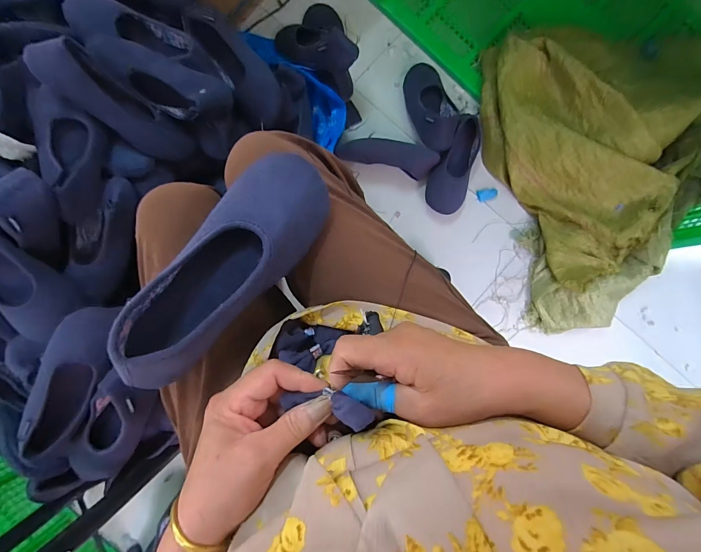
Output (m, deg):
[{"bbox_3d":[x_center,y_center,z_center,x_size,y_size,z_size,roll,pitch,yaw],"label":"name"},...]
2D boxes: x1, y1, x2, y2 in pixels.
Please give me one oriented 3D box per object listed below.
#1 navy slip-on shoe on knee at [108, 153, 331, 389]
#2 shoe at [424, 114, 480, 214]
[{"bbox_3d":[-0.115,-0.015,0.297,0.094,0.067,0.235,44,86,2],"label":"navy slip-on shoe on knee"},{"bbox_3d":[0.257,-0.267,0.801,0.098,0.078,0.223,23,86,0],"label":"shoe"}]

